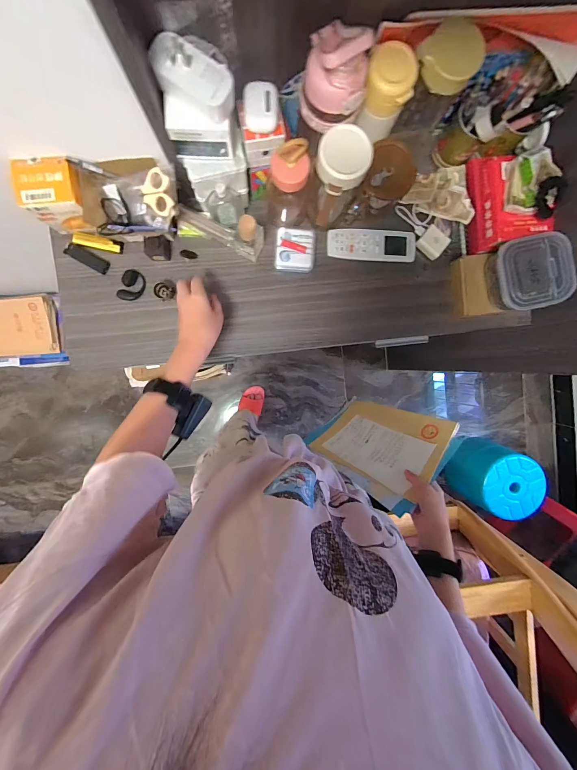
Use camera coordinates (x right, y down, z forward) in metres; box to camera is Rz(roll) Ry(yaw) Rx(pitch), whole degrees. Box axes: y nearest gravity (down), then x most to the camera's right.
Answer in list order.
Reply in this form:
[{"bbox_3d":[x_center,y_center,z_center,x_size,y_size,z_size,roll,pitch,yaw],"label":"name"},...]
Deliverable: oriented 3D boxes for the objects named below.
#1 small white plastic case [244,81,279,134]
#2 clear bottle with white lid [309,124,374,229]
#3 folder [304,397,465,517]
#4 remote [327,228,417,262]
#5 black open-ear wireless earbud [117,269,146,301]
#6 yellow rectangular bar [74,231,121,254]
[{"bbox_3d":[-0.035,-0.363,0.418,0.044,0.018,0.054,0,95,-6],"label":"small white plastic case"},{"bbox_3d":[0.065,-0.293,0.476,0.069,0.148,0.071,0,95,-6],"label":"clear bottle with white lid"},{"bbox_3d":[0.189,0.119,0.685,0.205,0.273,0.030,-39,129,-20],"label":"folder"},{"bbox_3d":[0.149,-0.250,0.570,0.160,0.013,0.054,0,95,-6],"label":"remote"},{"bbox_3d":[-0.275,-0.173,0.564,0.035,0.024,0.057,31,91,-7],"label":"black open-ear wireless earbud"},{"bbox_3d":[-0.332,-0.247,0.555,0.078,0.011,0.021,13,93,-7],"label":"yellow rectangular bar"}]

